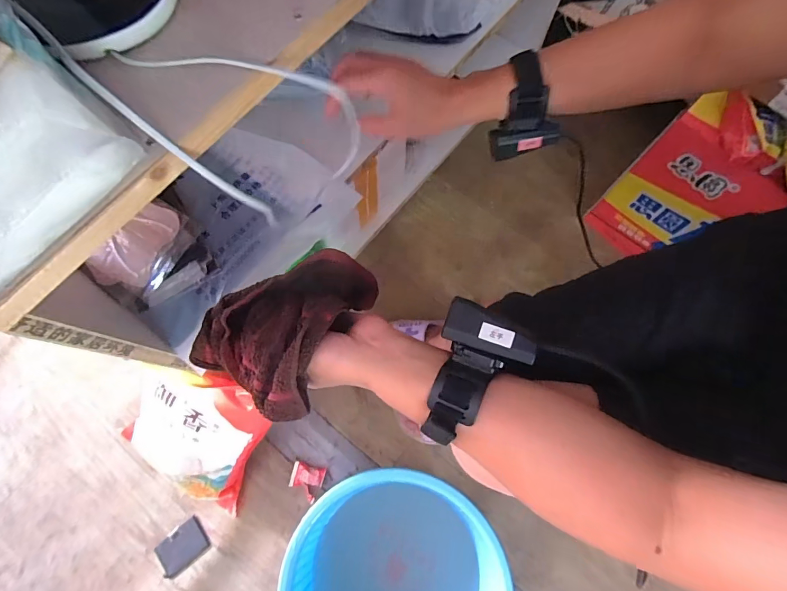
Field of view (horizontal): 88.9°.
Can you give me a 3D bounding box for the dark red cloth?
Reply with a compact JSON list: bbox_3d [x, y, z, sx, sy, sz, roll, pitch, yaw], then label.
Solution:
[{"bbox_3d":[-0.097,0.014,0.337,0.121,0.063,0.142,26,73,8],"label":"dark red cloth"}]

